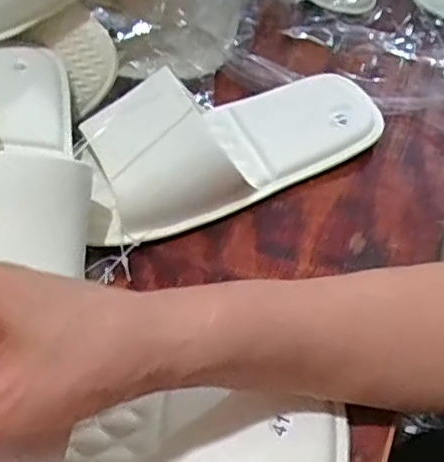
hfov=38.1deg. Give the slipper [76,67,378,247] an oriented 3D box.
[{"bbox_3d":[0.007,-0.067,0.422,0.216,0.060,0.093,-25,54,-15],"label":"slipper"}]

